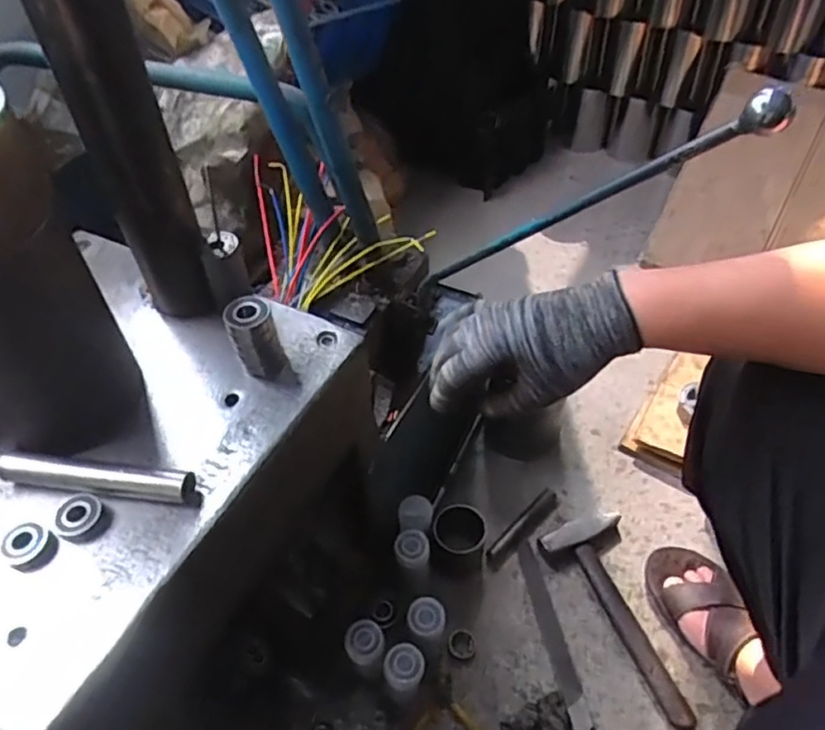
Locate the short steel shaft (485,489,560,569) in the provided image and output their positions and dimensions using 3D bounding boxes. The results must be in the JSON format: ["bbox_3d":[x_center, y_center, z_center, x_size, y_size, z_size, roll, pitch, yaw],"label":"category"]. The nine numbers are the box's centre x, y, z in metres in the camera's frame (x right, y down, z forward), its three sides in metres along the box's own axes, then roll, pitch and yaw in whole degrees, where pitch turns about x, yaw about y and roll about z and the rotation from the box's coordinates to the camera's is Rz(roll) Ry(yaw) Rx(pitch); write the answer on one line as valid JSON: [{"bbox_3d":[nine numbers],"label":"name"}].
[{"bbox_3d":[0.162,0.238,0.969,0.154,0.026,0.026,-37,56,-27],"label":"short steel shaft"}]

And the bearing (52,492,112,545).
[{"bbox_3d":[-0.245,0.113,0.488,0.036,0.010,0.034,-1,48,2],"label":"bearing"}]

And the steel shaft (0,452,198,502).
[{"bbox_3d":[-0.240,0.087,0.503,0.152,0.025,0.021,5,48,7],"label":"steel shaft"}]

